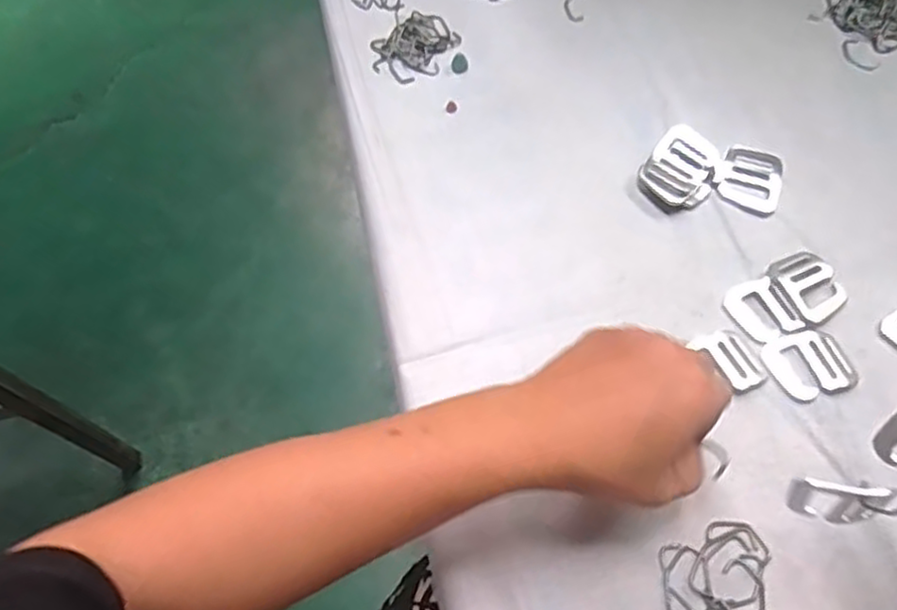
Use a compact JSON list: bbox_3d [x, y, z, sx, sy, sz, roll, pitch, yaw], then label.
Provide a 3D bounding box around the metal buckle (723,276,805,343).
[{"bbox_3d":[0.191,0.002,0.420,0.032,0.006,0.041,-24,63,-9],"label":"metal buckle"}]

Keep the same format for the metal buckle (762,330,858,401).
[{"bbox_3d":[0.212,0.035,0.405,0.043,0.004,0.040,-15,62,-4],"label":"metal buckle"}]

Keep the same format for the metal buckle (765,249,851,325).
[{"bbox_3d":[0.222,-0.014,0.427,0.037,0.008,0.048,-31,64,-12],"label":"metal buckle"}]

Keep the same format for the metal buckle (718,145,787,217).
[{"bbox_3d":[0.208,-0.087,0.475,0.041,0.007,0.051,18,65,14],"label":"metal buckle"}]

